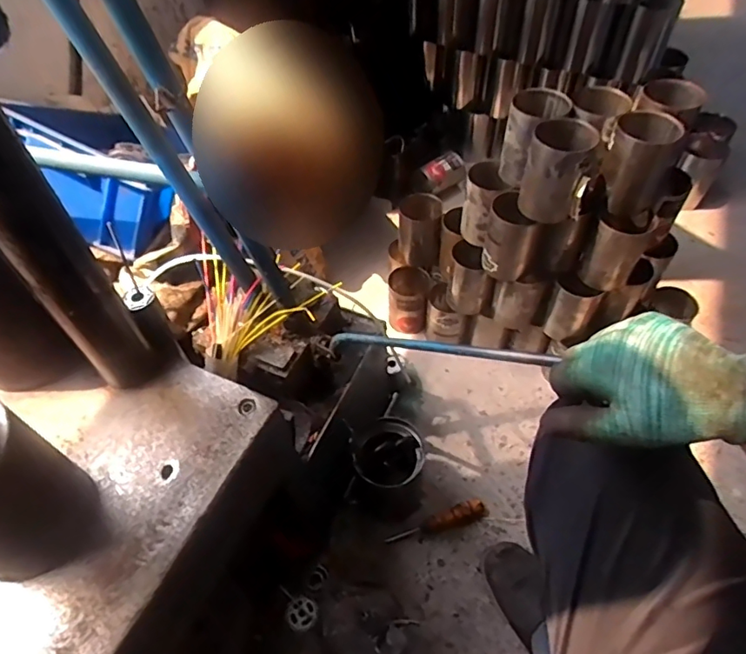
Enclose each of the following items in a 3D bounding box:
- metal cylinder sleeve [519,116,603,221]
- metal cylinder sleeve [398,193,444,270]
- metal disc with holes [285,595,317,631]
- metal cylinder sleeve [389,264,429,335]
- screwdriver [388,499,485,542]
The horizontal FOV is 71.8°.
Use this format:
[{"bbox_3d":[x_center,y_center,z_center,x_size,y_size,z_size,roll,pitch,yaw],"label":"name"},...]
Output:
[{"bbox_3d":[0.278,-0.233,0.794,0.094,0.132,0.088,16,54,15],"label":"metal cylinder sleeve"},{"bbox_3d":[0.102,-0.211,1.113,0.087,0.143,0.086,4,52,6],"label":"metal cylinder sleeve"},{"bbox_3d":[-0.115,0.460,0.831,0.048,0.009,0.048,5,67,-13],"label":"metal disc with holes"},{"bbox_3d":[0.078,-0.058,1.163,0.089,0.113,0.103,2,52,4],"label":"metal cylinder sleeve"},{"bbox_3d":[0.113,0.342,0.909,0.183,0.033,0.032,-14,52,-8],"label":"screwdriver"}]

